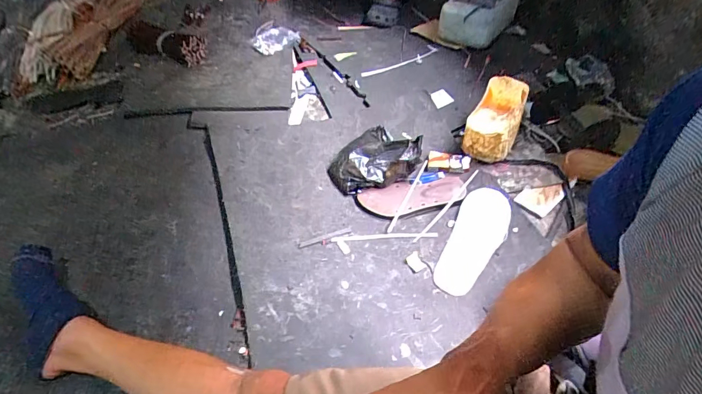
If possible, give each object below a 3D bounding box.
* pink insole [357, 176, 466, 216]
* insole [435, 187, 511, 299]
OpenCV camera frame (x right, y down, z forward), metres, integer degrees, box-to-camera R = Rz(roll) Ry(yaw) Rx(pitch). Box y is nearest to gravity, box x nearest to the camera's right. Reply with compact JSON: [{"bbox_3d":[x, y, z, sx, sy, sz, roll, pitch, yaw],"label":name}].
[{"bbox_3d":[0.140,-0.005,0.920,0.234,0.011,0.077,-13,57,-4],"label":"pink insole"},{"bbox_3d":[0.258,0.085,0.840,0.100,0.012,0.263,25,63,20],"label":"insole"}]

